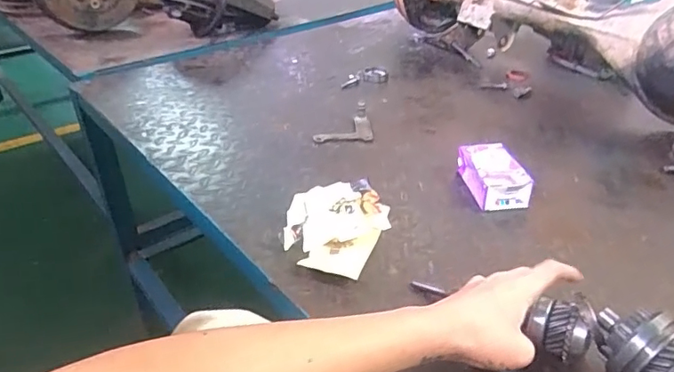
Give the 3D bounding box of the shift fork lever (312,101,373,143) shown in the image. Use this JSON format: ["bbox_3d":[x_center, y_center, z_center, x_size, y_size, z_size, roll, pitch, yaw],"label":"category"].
[{"bbox_3d":[0.009,-0.103,0.841,0.093,0.025,0.085,-3,34,-1],"label":"shift fork lever"}]

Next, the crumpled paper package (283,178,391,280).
[{"bbox_3d":[-0.003,0.039,0.598,0.106,0.053,0.134,13,36,21],"label":"crumpled paper package"}]

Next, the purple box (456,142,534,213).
[{"bbox_3d":[0.207,-0.014,0.688,0.071,0.046,0.101,-4,34,-4],"label":"purple box"}]

